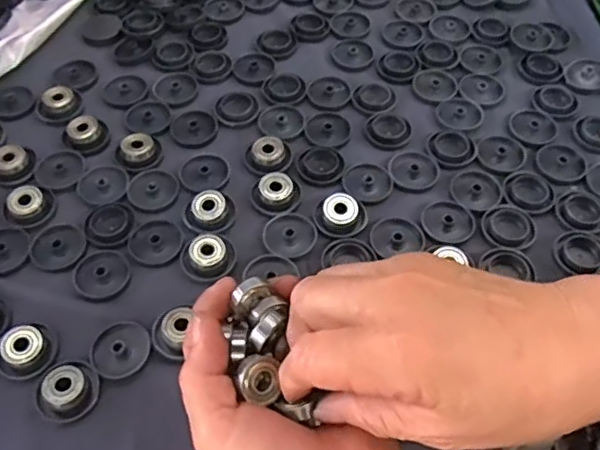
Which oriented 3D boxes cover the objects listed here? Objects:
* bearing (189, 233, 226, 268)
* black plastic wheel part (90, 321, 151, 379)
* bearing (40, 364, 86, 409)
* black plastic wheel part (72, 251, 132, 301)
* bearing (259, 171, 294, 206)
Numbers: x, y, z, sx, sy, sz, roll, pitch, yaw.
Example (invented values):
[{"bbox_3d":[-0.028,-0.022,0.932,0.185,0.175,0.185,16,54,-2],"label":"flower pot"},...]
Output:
[{"bbox_3d":[-0.057,0.017,0.378,0.021,0.013,0.020,0,55,0],"label":"bearing"},{"bbox_3d":[-0.101,0.070,0.346,0.032,0.004,0.032,0,55,0],"label":"black plastic wheel part"},{"bbox_3d":[-0.126,0.087,0.329,0.021,0.011,0.021,0,55,0],"label":"bearing"},{"bbox_3d":[-0.121,0.030,0.373,0.032,0.006,0.032,0,55,0],"label":"black plastic wheel part"},{"bbox_3d":[-0.016,-0.025,0.401,0.019,0.007,0.020,24,58,16],"label":"bearing"}]

